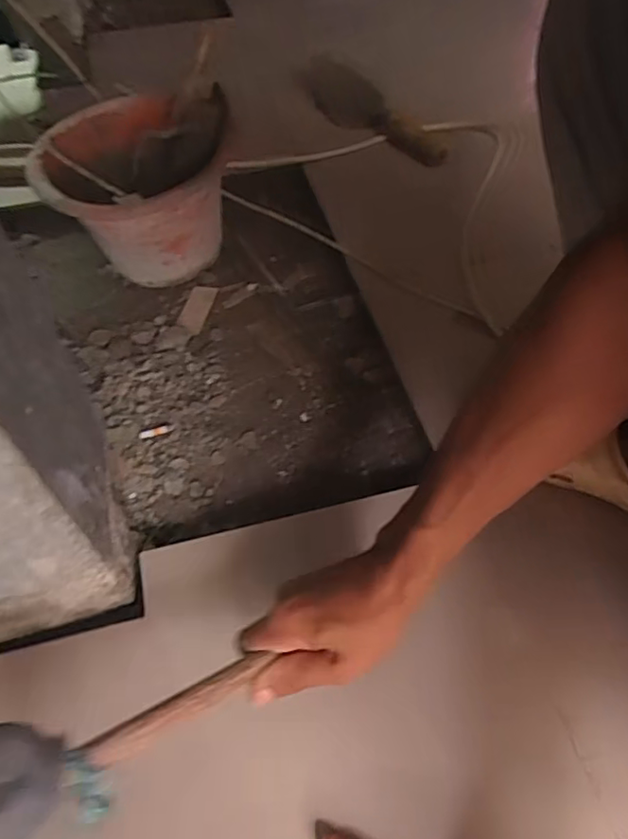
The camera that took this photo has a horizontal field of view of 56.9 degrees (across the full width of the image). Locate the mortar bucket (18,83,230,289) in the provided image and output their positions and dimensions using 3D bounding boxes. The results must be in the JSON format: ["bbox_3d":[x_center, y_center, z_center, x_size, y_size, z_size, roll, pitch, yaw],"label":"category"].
[{"bbox_3d":[-0.228,-0.288,0.775,0.199,0.178,0.224,-5,54,-2],"label":"mortar bucket"}]

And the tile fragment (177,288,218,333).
[{"bbox_3d":[-0.158,-0.151,0.777,0.037,0.006,0.080,8,54,7],"label":"tile fragment"}]

